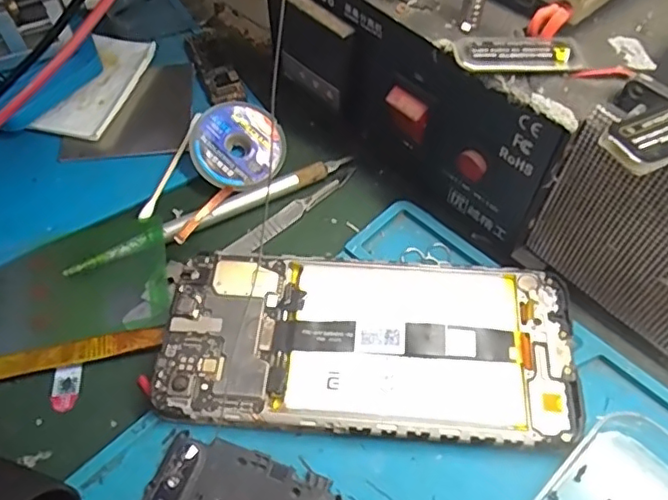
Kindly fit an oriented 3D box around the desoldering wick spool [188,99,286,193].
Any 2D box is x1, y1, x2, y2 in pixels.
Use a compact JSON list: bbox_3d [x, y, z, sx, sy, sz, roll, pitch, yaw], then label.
[{"bbox_3d":[-0.048,-0.052,0.293,0.044,0.009,0.048,4,73,-12],"label":"desoldering wick spool"}]

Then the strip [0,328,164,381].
[{"bbox_3d":[-0.118,0.043,0.241,0.094,0.004,0.012,-11,58,-6],"label":"strip"}]

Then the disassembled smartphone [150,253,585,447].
[{"bbox_3d":[0.012,0.037,0.235,0.161,0.012,0.071,3,57,3],"label":"disassembled smartphone"}]

